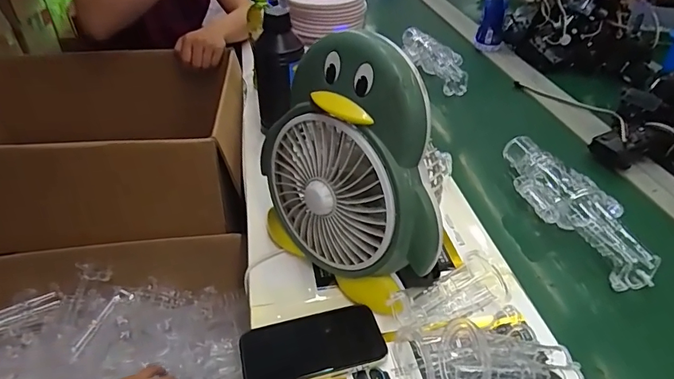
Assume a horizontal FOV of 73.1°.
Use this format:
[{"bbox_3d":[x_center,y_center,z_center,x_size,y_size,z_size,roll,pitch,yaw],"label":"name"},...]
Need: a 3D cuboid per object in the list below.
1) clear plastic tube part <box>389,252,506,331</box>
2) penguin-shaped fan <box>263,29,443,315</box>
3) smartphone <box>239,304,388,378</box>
[{"bbox_3d":[0.127,0.122,0.521,0.138,0.048,0.061,-17,41,-21],"label":"clear plastic tube part"},{"bbox_3d":[0.008,-0.023,0.510,0.087,0.273,0.250,-30,47,-34],"label":"penguin-shaped fan"},{"bbox_3d":[-0.023,0.168,0.490,0.154,0.012,0.075,-9,41,-14],"label":"smartphone"}]

